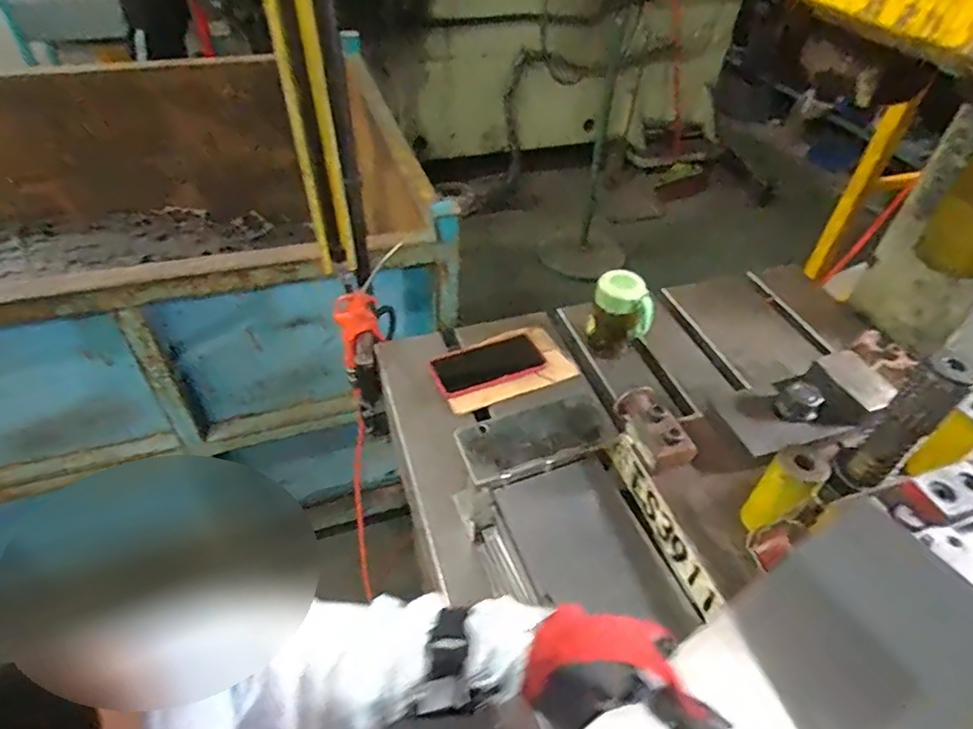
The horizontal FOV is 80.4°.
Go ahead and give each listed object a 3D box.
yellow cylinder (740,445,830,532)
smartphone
[{"bbox_3d":[0.254,0.111,0.497,0.034,0.085,0.037,-31,55,-30],"label":"yellow cylinder"},{"bbox_3d":[0.000,-0.002,0.835,0.155,0.014,0.079,-19,52,-16],"label":"smartphone"}]

